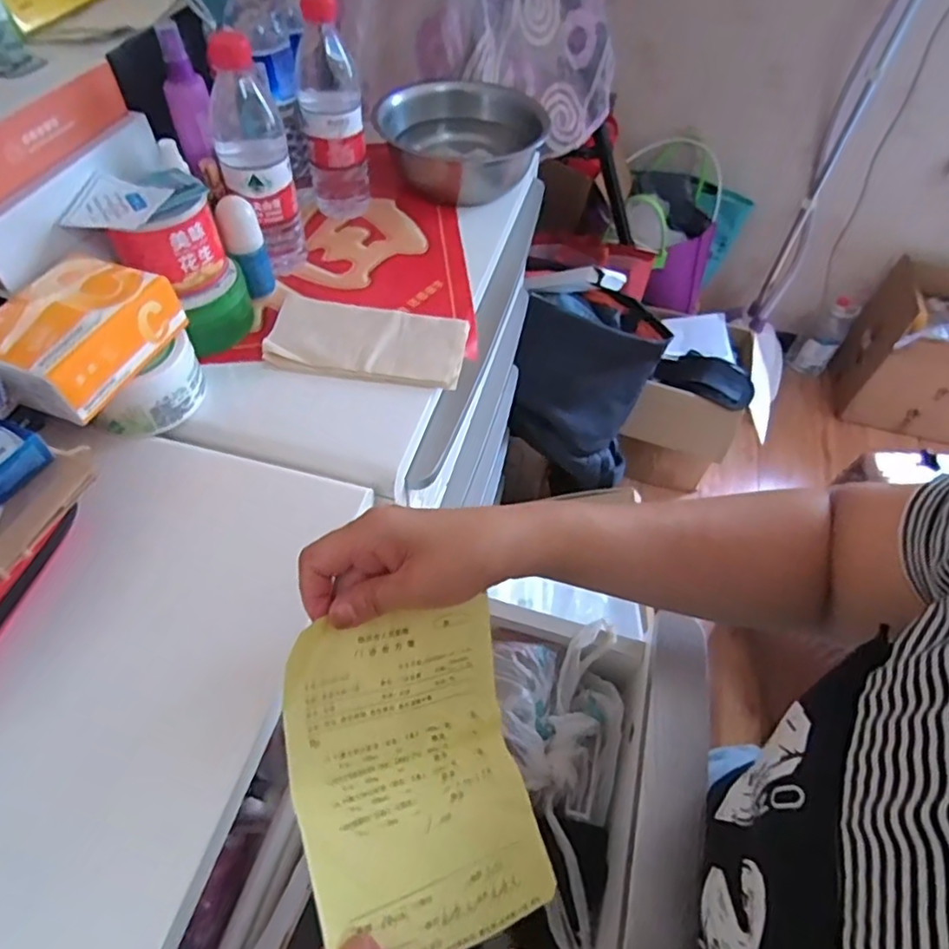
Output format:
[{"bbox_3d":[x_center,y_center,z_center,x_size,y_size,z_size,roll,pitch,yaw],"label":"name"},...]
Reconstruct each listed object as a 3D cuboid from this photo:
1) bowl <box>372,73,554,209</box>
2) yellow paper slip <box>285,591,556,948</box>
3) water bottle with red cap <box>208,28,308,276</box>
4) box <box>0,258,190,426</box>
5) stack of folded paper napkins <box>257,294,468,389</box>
[{"bbox_3d":[-0.024,-0.399,0.733,0.171,0.072,0.211,25,57,15],"label":"bowl"},{"bbox_3d":[-0.033,0.165,0.334,0.124,0.024,0.167,-8,72,-27],"label":"yellow paper slip"},{"bbox_3d":[-0.201,-0.281,0.556,0.062,0.205,0.061,-17,56,-14],"label":"water bottle with red cap"},{"bbox_3d":[-0.284,-0.102,0.430,0.082,0.047,0.117,18,55,10],"label":"box"},{"bbox_3d":[-0.100,-0.128,0.567,0.179,0.012,0.097,7,54,3],"label":"stack of folded paper napkins"}]

